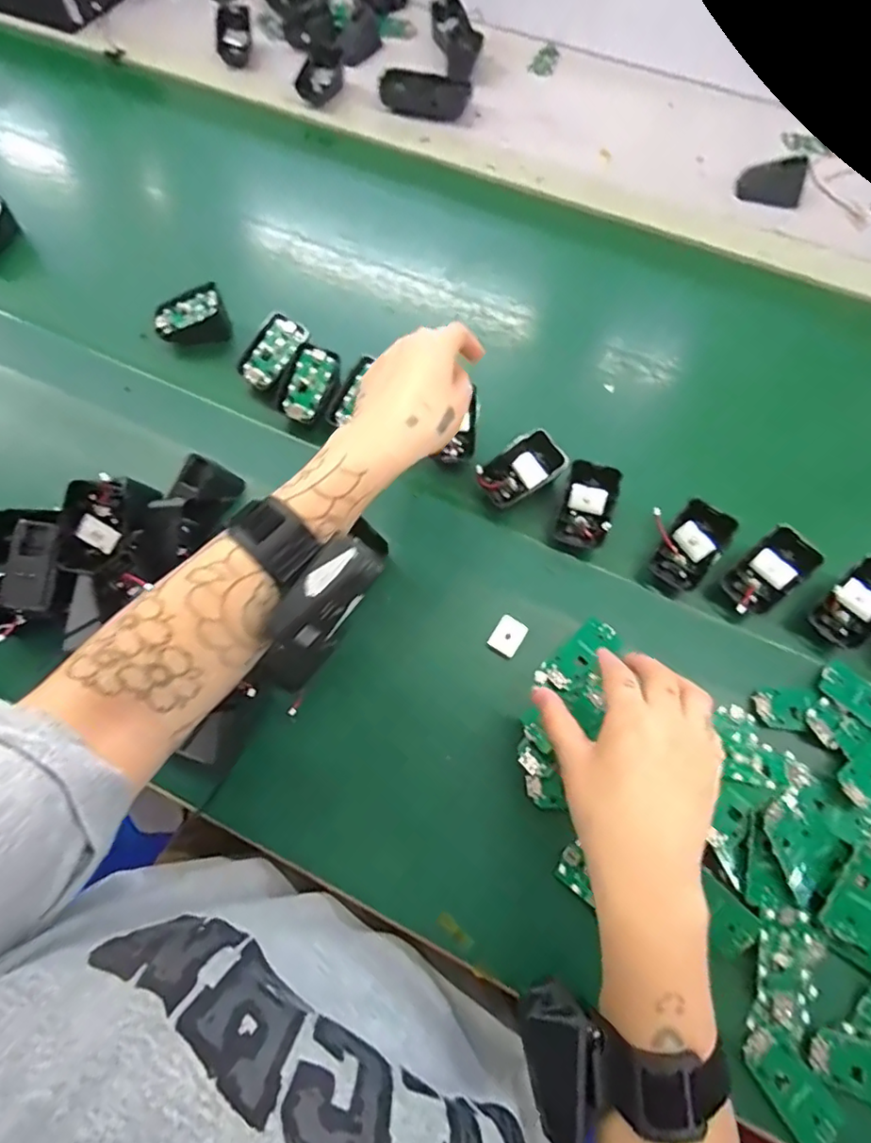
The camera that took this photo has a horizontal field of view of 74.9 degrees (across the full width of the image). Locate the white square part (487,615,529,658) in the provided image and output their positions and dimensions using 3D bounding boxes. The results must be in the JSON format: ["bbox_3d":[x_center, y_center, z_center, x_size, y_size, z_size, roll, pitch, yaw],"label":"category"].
[{"bbox_3d":[0.056,0.050,0.440,0.022,0.006,0.028,33,73,13],"label":"white square part"}]

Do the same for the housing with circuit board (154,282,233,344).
[{"bbox_3d":[-0.234,-0.243,0.553,0.067,0.050,0.035,-10,69,-3],"label":"housing with circuit board"}]

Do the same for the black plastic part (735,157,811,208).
[{"bbox_3d":[0.375,-0.434,0.631,0.066,0.035,0.027,22,71,9],"label":"black plastic part"}]

